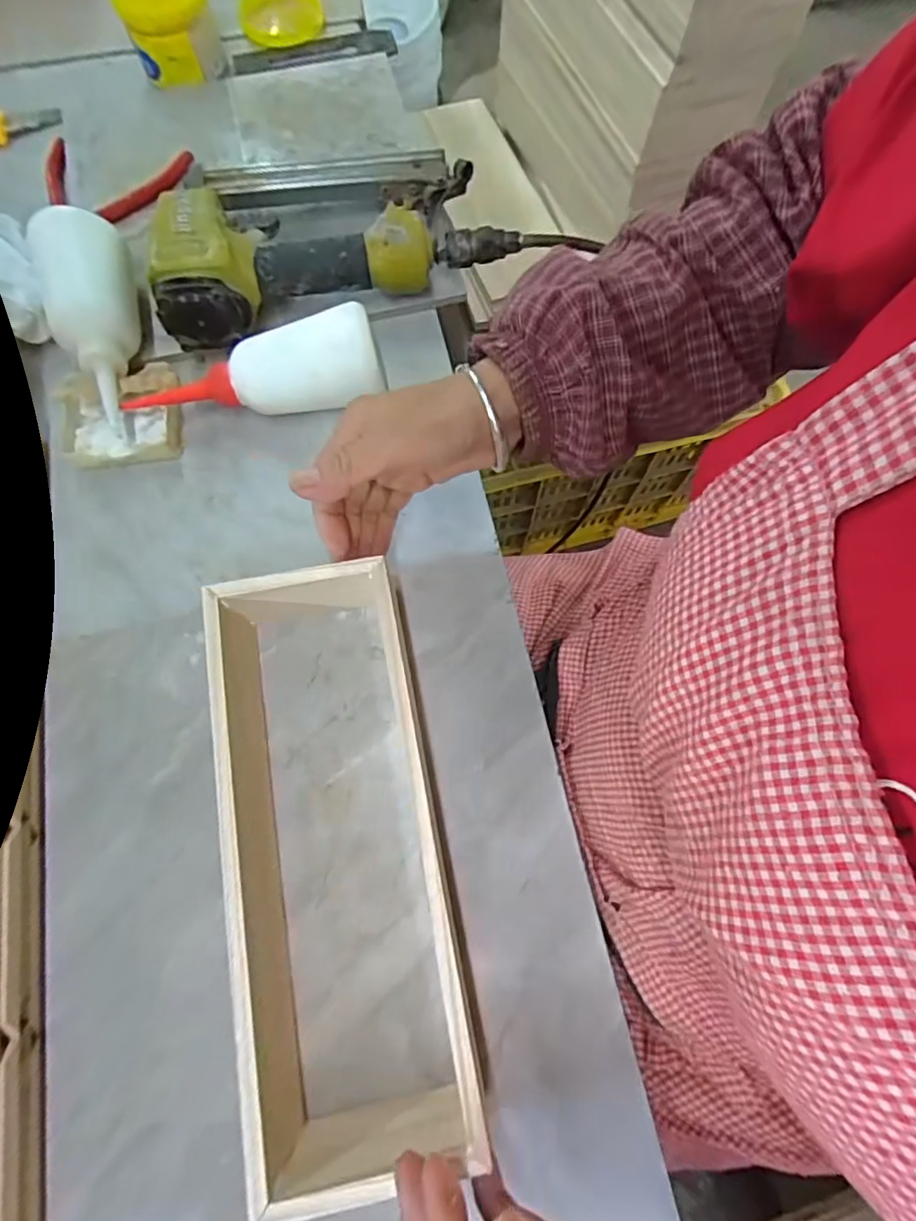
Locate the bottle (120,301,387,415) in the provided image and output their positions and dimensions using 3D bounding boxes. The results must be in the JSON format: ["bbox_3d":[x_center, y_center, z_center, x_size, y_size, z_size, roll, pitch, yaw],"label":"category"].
[{"bbox_3d":[-0.133,-0.162,0.379,0.158,0.052,0.050,-9,74,-2],"label":"bottle"}]

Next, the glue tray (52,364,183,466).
[{"bbox_3d":[-0.244,-0.140,0.393,0.084,0.027,0.071,-4,74,-1],"label":"glue tray"}]

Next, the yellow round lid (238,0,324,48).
[{"bbox_3d":[-0.173,-0.589,0.531,0.079,0.016,0.084,0,73,-1],"label":"yellow round lid"}]

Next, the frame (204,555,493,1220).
[{"bbox_3d":[-0.064,0.117,0.290,0.109,0.064,0.277,-12,72,-3],"label":"frame"}]

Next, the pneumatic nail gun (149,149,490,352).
[{"bbox_3d":[-0.106,-0.290,0.408,0.236,0.067,0.136,-17,74,-5],"label":"pneumatic nail gun"}]

